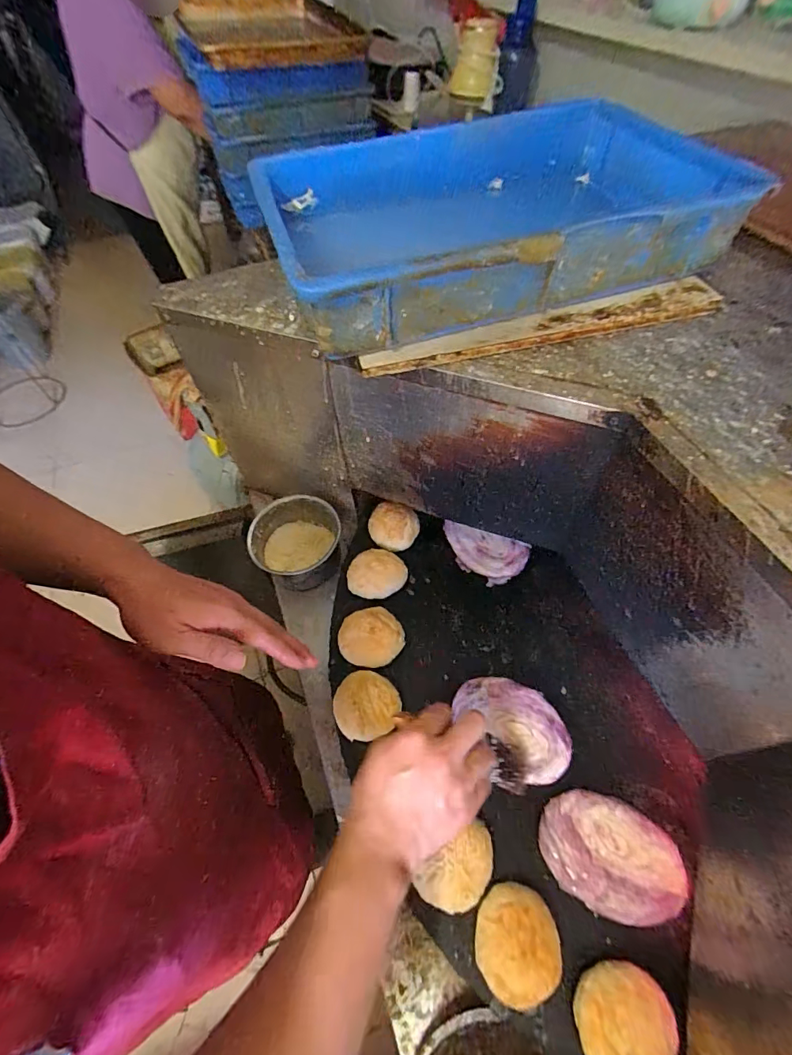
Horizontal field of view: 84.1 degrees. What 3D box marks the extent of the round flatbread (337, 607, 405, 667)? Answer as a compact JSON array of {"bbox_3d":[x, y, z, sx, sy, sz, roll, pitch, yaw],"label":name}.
[{"bbox_3d":[-0.031,0.133,0.533,0.076,0.018,0.069,-32,60,-20],"label":"round flatbread"}]

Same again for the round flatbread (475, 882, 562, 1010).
[{"bbox_3d":[0.104,0.353,0.371,0.069,0.021,0.076,7,56,6],"label":"round flatbread"}]

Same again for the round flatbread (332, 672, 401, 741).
[{"bbox_3d":[-0.035,0.195,0.487,0.069,0.021,0.072,0,55,1],"label":"round flatbread"}]

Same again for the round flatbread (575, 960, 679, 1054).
[{"bbox_3d":[0.181,0.392,0.344,0.070,0.023,0.067,0,55,1],"label":"round flatbread"}]

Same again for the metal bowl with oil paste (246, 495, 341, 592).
[{"bbox_3d":[-0.143,0.028,0.638,0.118,0.074,0.131,8,56,7],"label":"metal bowl with oil paste"}]

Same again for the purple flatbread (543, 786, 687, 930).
[{"bbox_3d":[0.201,0.308,0.413,0.125,0.009,0.092,19,58,14],"label":"purple flatbread"}]

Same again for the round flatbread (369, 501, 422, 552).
[{"bbox_3d":[-0.004,-0.001,0.617,0.065,0.027,0.063,0,55,1],"label":"round flatbread"}]

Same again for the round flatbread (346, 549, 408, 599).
[{"bbox_3d":[-0.027,0.061,0.582,0.068,0.025,0.071,0,55,1],"label":"round flatbread"}]

